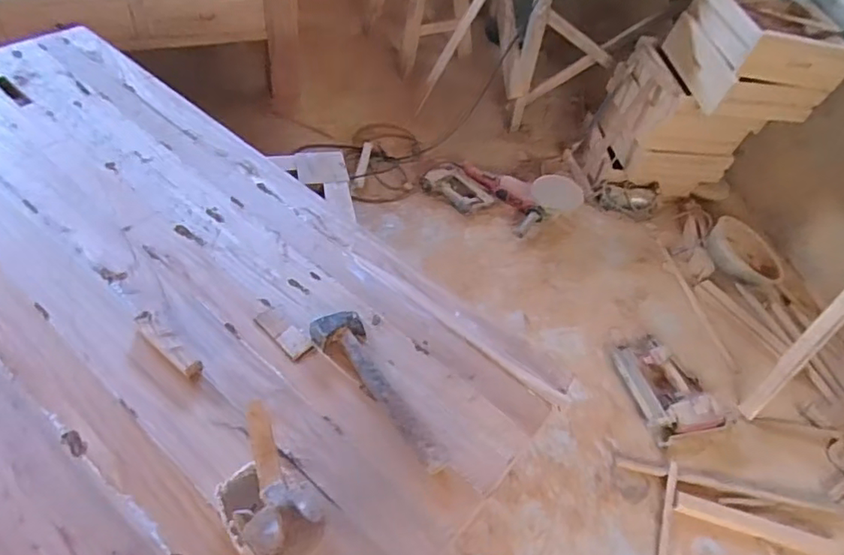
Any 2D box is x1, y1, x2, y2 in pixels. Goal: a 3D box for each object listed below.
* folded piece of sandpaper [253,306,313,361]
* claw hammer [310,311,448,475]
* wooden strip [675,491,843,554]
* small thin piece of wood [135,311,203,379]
[{"bbox_3d":[-0.238,0.094,0.979,0.116,0.004,0.045,39,58,23],"label":"folded piece of sandpaper"},{"bbox_3d":[-0.073,0.179,0.910,0.087,0.035,0.313,-24,57,-22],"label":"claw hammer"},{"bbox_3d":[0.788,0.583,1.338,0.360,0.022,0.052,16,52,7],"label":"wooden strip"},{"bbox_3d":[-0.412,0.108,0.923,0.144,0.029,0.033,33,54,20],"label":"small thin piece of wood"}]

